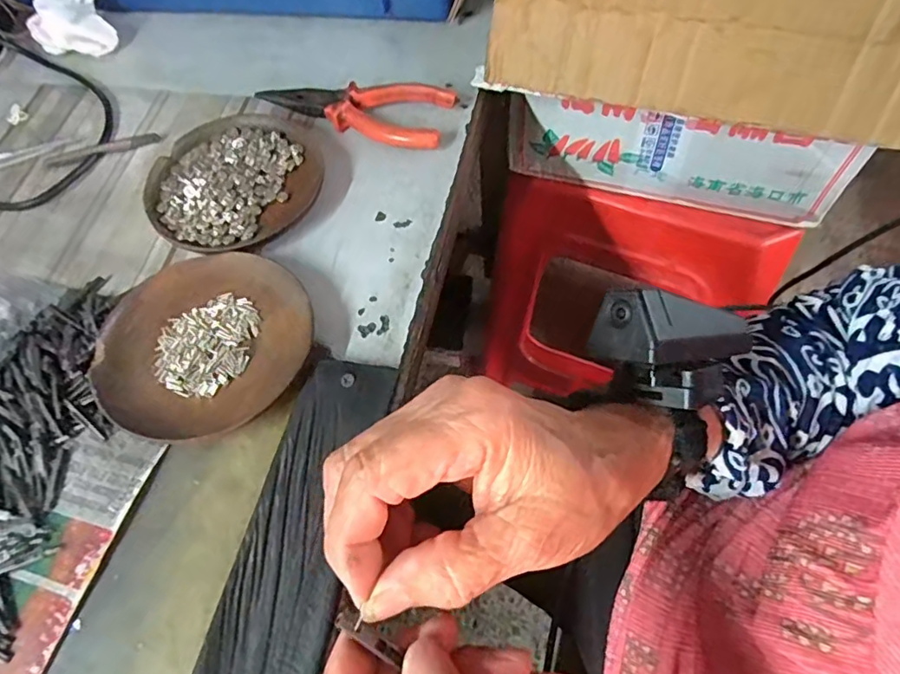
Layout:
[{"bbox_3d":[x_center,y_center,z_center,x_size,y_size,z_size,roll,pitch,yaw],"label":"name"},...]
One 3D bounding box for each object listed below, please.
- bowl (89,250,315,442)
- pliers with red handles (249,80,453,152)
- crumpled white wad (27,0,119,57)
[{"bbox_3d":[-0.134,0.003,0.302,0.113,0.017,0.110,-2,62,3],"label":"bowl"},{"bbox_3d":[-0.066,-0.166,0.391,0.139,0.016,0.051,19,65,14],"label":"pliers with red handles"},{"bbox_3d":[-0.309,-0.256,0.440,0.060,0.042,0.073,-24,63,-8],"label":"crumpled white wad"}]

